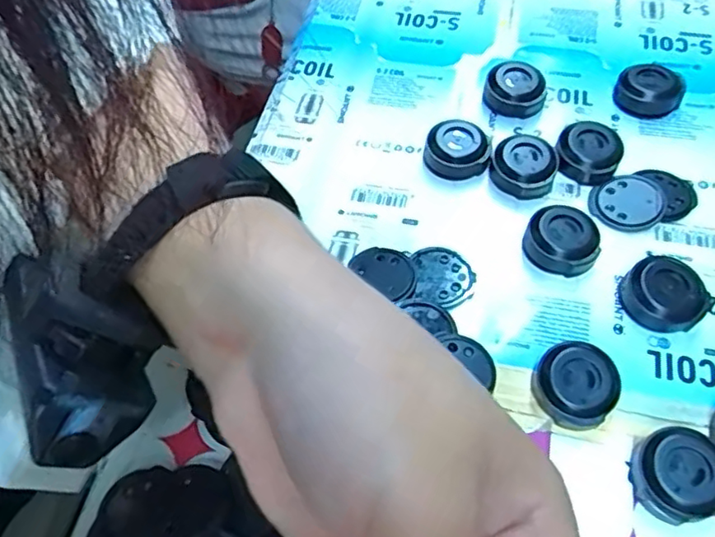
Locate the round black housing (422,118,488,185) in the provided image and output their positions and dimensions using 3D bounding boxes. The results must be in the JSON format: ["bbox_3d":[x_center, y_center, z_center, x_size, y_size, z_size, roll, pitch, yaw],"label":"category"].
[{"bbox_3d":[0.047,-0.057,0.289,0.028,0.013,0.025,-10,58,-2],"label":"round black housing"}]

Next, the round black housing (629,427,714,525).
[{"bbox_3d":[0.110,0.070,0.205,0.030,0.014,0.027,-11,58,-3],"label":"round black housing"}]

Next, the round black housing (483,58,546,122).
[{"bbox_3d":[0.081,-0.091,0.308,0.029,0.014,0.028,-2,58,3],"label":"round black housing"}]

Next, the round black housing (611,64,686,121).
[{"bbox_3d":[0.145,-0.088,0.304,0.028,0.016,0.028,-2,58,3],"label":"round black housing"}]

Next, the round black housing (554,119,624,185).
[{"bbox_3d":[0.108,-0.054,0.284,0.029,0.013,0.030,-2,58,3],"label":"round black housing"}]

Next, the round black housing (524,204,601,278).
[{"bbox_3d":[0.087,-0.012,0.256,0.029,0.014,0.026,17,61,14],"label":"round black housing"}]

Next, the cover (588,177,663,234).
[{"bbox_3d":[0.121,-0.029,0.271,0.031,0.004,0.026,-5,58,1],"label":"cover"}]

